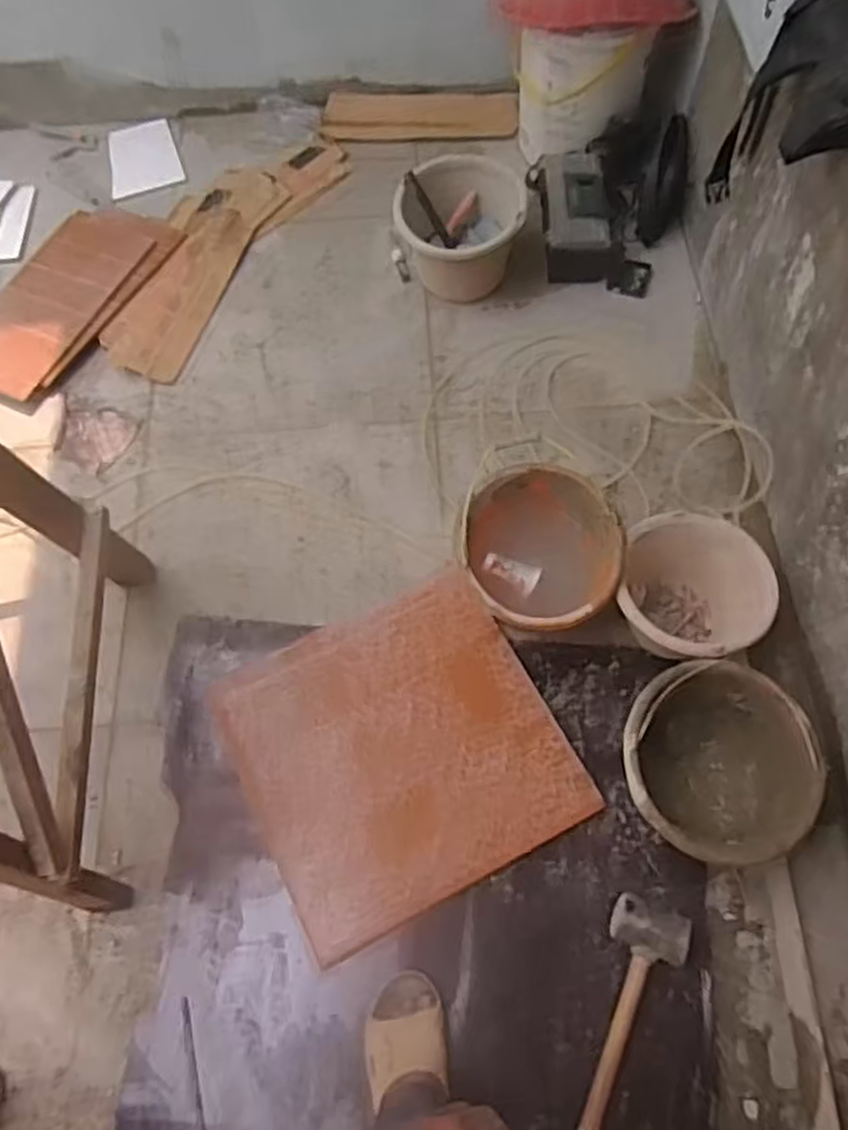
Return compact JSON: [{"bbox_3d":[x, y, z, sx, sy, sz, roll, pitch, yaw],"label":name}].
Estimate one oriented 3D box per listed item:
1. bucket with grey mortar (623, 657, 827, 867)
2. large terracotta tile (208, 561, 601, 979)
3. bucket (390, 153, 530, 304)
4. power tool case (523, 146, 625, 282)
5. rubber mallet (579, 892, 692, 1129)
[{"bbox_3d":[0.421,0.303,1.180,0.253,0.213,0.260,-1,65,3],"label":"bucket with grey mortar"},{"bbox_3d":[-0.043,0.301,1.309,0.489,0.031,0.483,-26,66,-9],"label":"large terracotta tile"},{"bbox_3d":[0.070,-0.704,1.689,0.281,0.175,0.300,-1,65,3],"label":"bucket"},{"bbox_3d":[0.334,-0.778,1.748,0.186,0.122,0.311,-3,64,2],"label":"power tool case"},{"bbox_3d":[0.279,0.631,1.104,0.112,0.056,0.312,20,67,12],"label":"rubber mallet"}]

